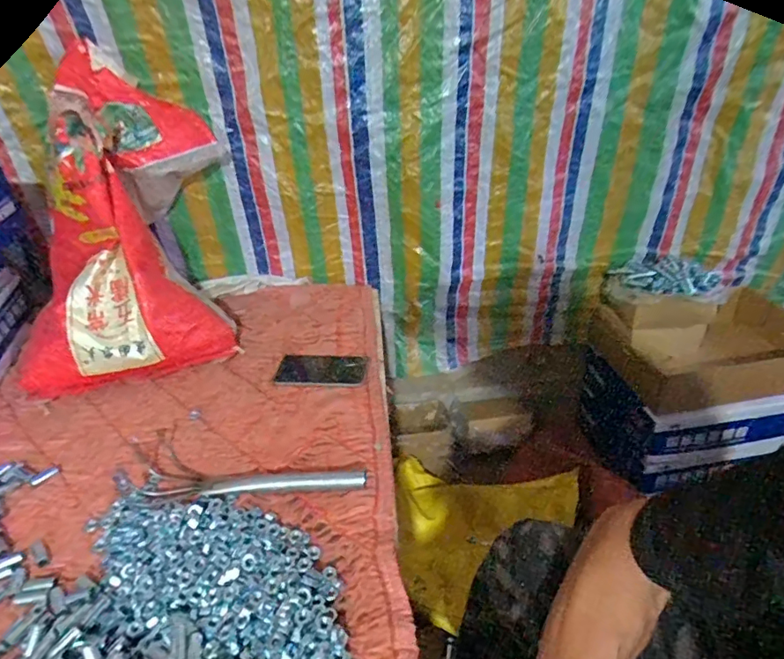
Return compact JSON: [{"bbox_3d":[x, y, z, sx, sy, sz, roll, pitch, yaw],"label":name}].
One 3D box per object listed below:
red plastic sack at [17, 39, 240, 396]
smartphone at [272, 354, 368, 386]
[{"bbox_3d":[-0.444,-0.171,0.848,0.308,0.543,0.224,4,6,10],"label":"red plastic sack"},{"bbox_3d":[-0.120,0.070,0.854,0.155,0.009,0.071,1,43,8],"label":"smartphone"}]

